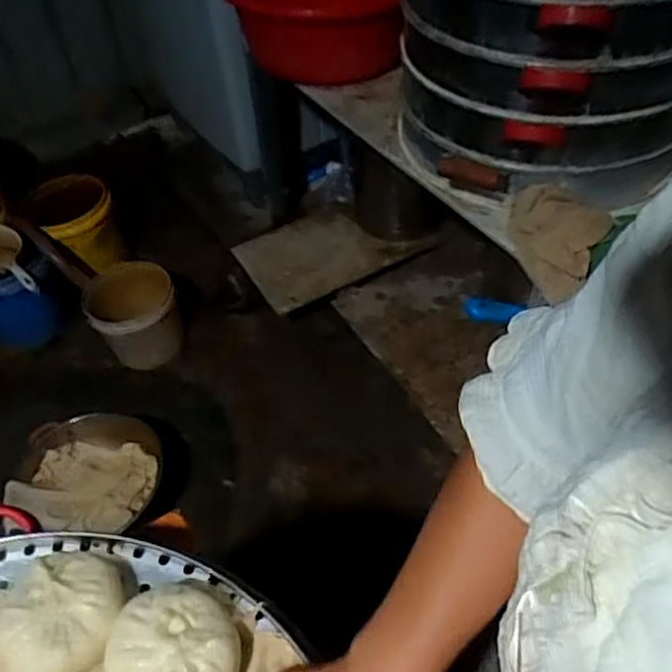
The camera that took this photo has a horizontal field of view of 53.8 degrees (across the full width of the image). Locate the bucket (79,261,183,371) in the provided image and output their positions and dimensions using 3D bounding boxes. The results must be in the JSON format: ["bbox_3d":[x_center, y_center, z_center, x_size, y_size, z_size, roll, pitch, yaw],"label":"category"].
[{"bbox_3d":[-0.503,-0.055,1.667,0.217,0.188,0.183,-23,50,-15],"label":"bucket"}]

